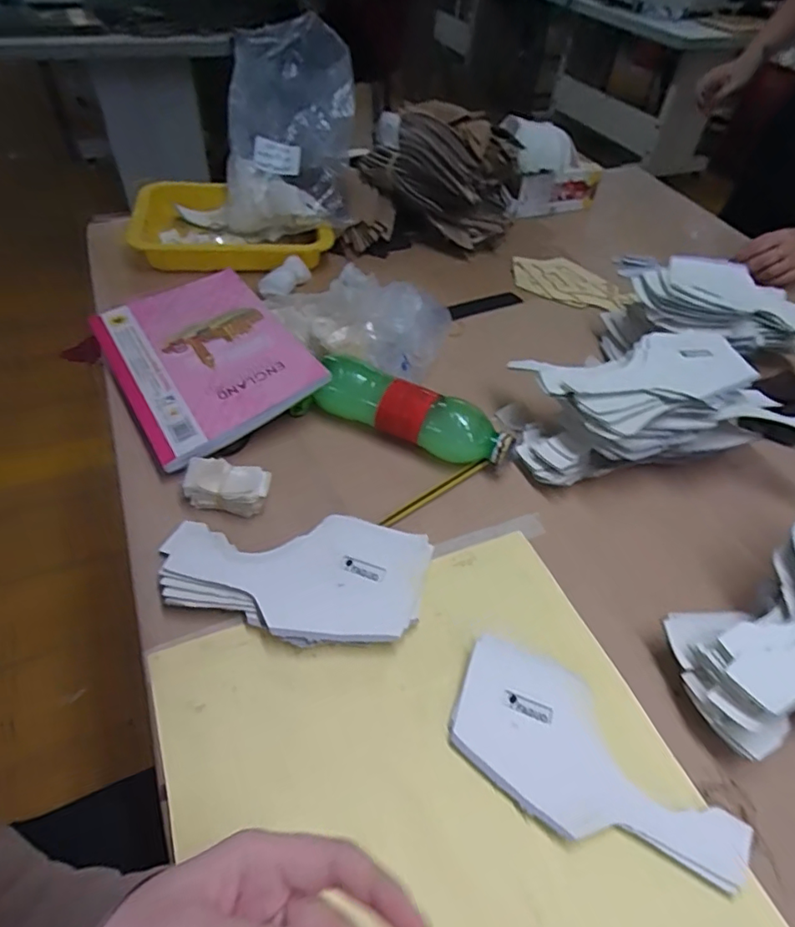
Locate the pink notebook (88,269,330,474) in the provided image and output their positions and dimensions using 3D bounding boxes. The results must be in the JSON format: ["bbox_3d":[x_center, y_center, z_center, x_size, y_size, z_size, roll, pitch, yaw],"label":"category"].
[{"bbox_3d":[-0.199,-0.113,0.578,0.168,0.021,0.240,-30,57,-15],"label":"pink notebook"}]

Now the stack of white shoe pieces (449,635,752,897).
[{"bbox_3d":[0.128,0.200,0.376,0.192,0.012,0.096,27,52,17],"label":"stack of white shoe pieces"}]

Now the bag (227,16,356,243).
[{"bbox_3d":[-0.145,-0.436,0.747,0.172,0.218,0.174,-4,50,-9],"label":"bag"}]

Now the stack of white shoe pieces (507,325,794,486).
[{"bbox_3d":[0.250,-0.053,0.546,0.261,0.086,0.132,-7,50,-12],"label":"stack of white shoe pieces"}]

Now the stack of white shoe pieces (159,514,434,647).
[{"bbox_3d":[-0.084,0.085,0.441,0.204,0.035,0.098,12,49,5],"label":"stack of white shoe pieces"}]

